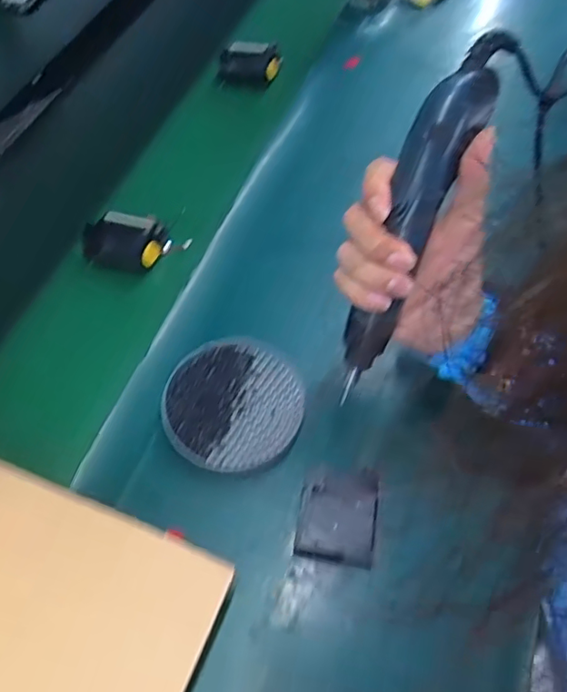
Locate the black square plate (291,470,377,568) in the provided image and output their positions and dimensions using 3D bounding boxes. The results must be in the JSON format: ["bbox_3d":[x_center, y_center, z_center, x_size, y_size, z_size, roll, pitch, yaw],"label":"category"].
[{"bbox_3d":[0.043,0.126,0.440,0.058,0.016,0.077,9,58,7],"label":"black square plate"}]

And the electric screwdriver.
[{"bbox_3d":[0.078,-0.073,0.363,0.035,0.238,0.038,25,19,16],"label":"electric screwdriver"}]

